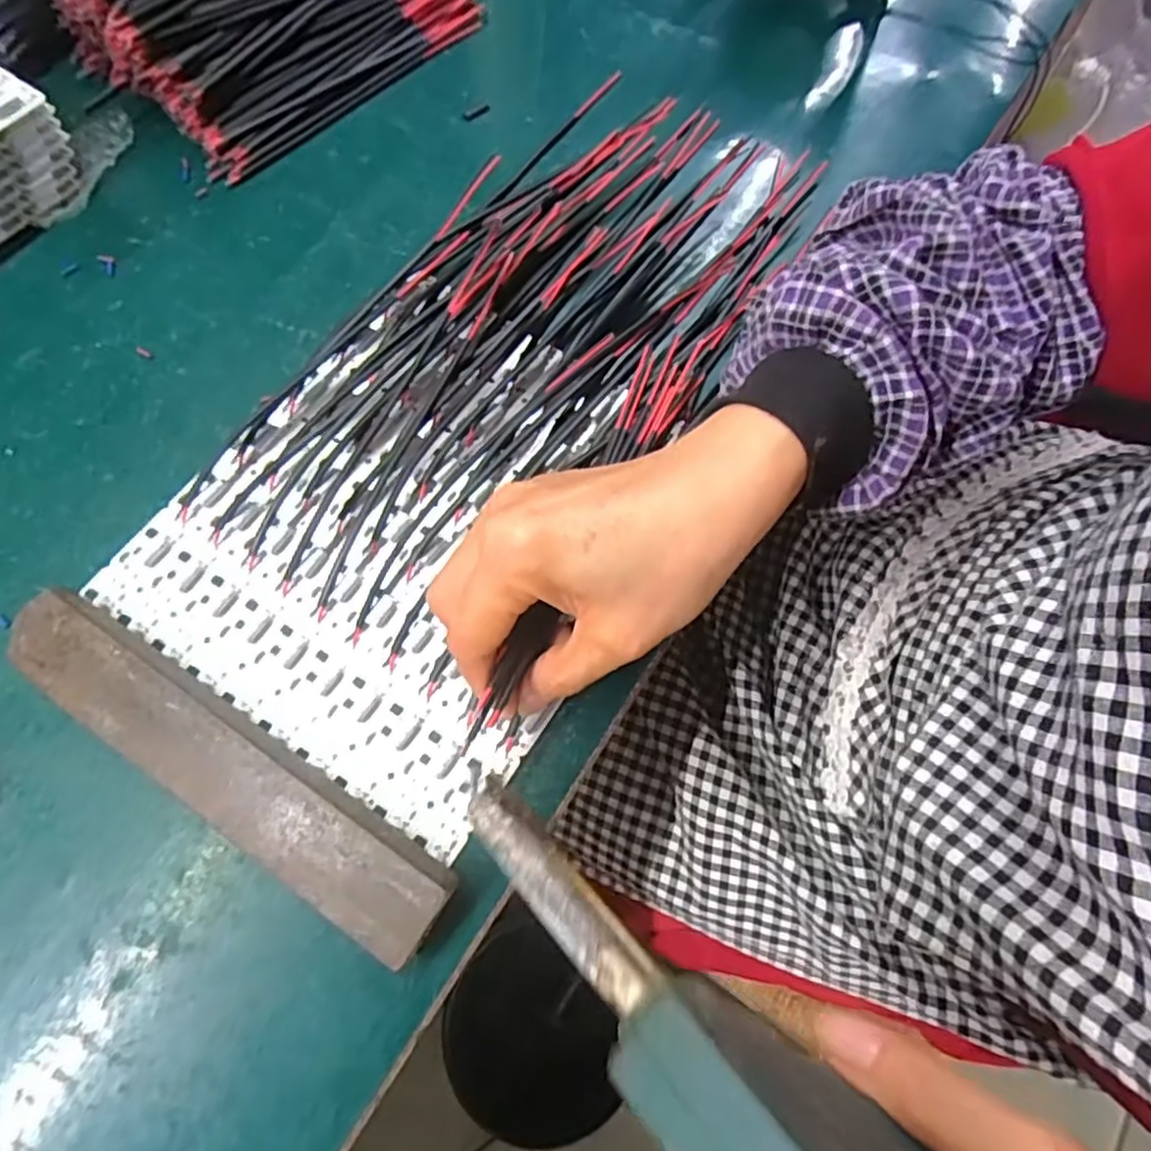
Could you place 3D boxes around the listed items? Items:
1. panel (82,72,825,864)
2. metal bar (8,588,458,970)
[{"bbox_3d":[-0.025,-0.097,0.341,0.187,0.026,0.390,31,73,9],"label":"panel"},{"bbox_3d":[-0.134,0.073,0.270,0.197,0.024,0.038,32,71,10],"label":"metal bar"}]

